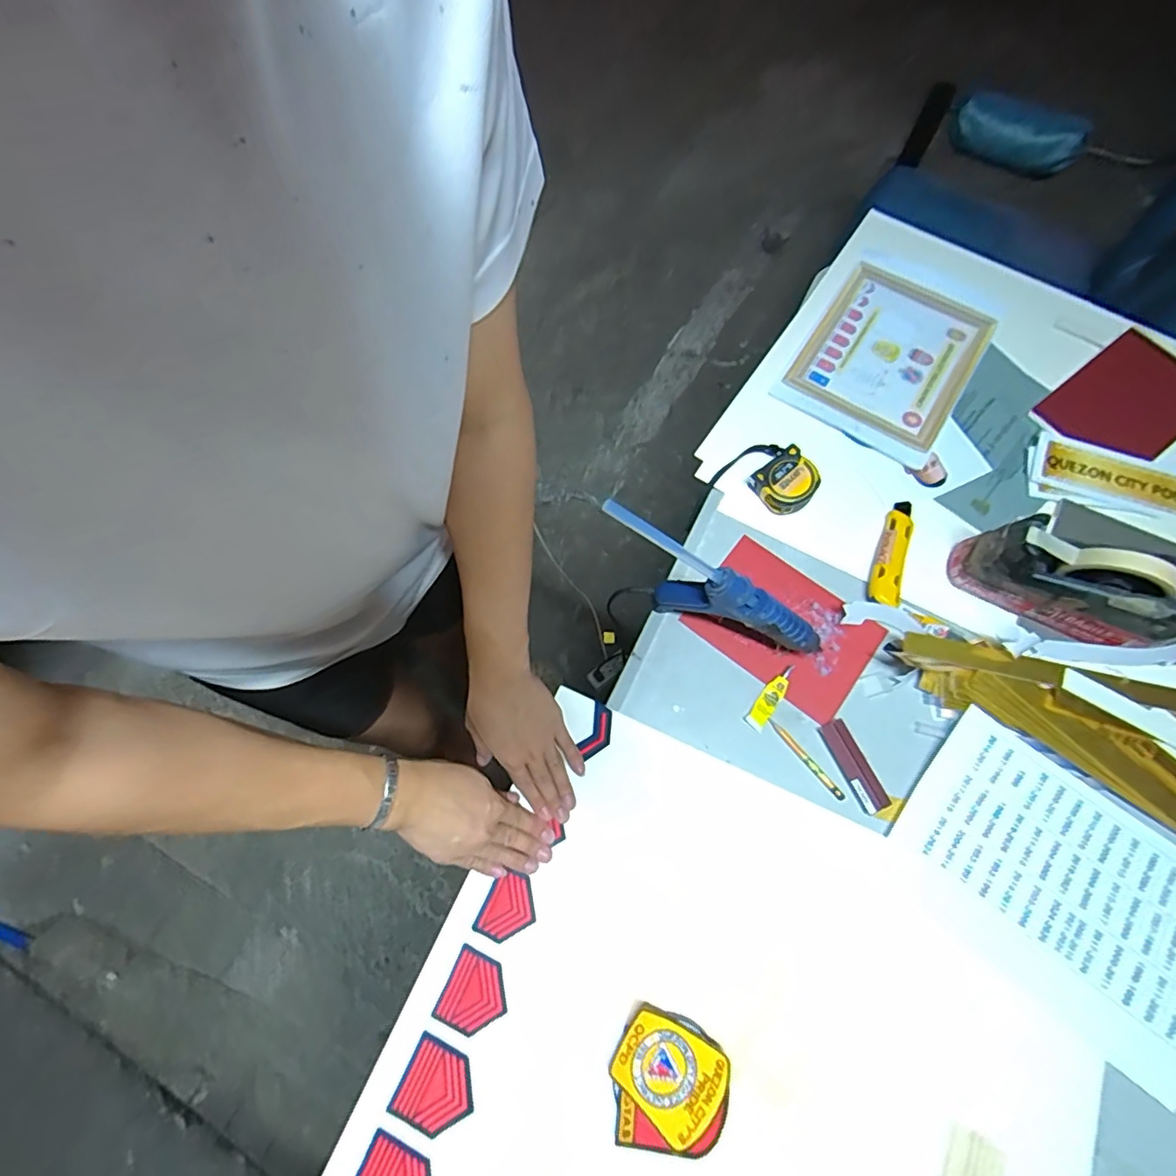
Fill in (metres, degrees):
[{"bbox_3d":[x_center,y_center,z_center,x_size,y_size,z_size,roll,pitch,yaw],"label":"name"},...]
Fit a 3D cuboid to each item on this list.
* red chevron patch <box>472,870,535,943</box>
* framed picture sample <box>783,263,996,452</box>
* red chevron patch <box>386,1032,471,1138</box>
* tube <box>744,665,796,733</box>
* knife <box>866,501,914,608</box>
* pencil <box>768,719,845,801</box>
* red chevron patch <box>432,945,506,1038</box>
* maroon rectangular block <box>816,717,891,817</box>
[{"bbox_3d":[-0.077,0.311,0.540,0.048,0.005,0.060,27,72,10],"label":"red chevron patch"},{"bbox_3d":[0.407,-0.320,0.754,0.200,0.026,0.247,31,73,11],"label":"framed picture sample"},{"bbox_3d":[-0.133,0.441,0.490,0.064,0.004,0.063,24,72,9],"label":"red chevron patch"},{"bbox_3d":[0.201,0.118,0.609,0.021,0.012,0.080,36,74,12],"label":"tube"},{"bbox_3d":[0.360,-0.042,0.658,0.034,0.021,0.142,22,71,8],"label":"knife"},{"bbox_3d":[0.230,0.181,0.592,0.009,0.007,0.102,-36,74,-12],"label":"pencil"},{"bbox_3d":[-0.105,0.375,0.515,0.057,0.004,0.063,23,71,8],"label":"red chevron patch"},{"bbox_3d":[0.278,0.186,0.585,0.031,0.007,0.095,-22,71,-8],"label":"maroon rectangular block"}]

